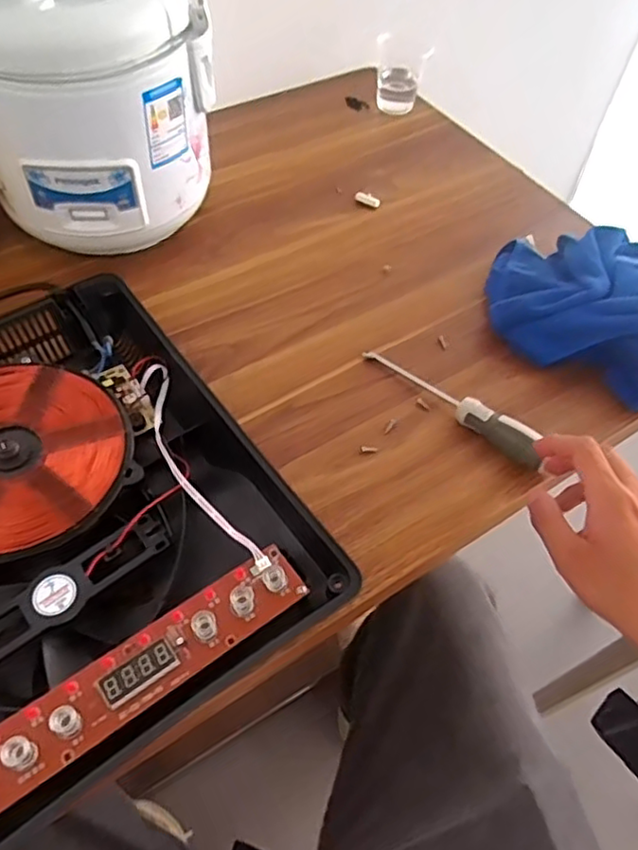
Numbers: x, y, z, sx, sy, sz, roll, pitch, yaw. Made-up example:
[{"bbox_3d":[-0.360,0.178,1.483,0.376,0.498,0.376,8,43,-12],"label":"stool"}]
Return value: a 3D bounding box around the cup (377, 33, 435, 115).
[{"bbox_3d":[0.106,-0.457,0.812,0.063,0.073,0.065,-10,56,-11],"label":"cup"}]

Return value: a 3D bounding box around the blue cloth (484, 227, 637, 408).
[{"bbox_3d":[0.254,-0.117,0.579,0.198,0.059,0.165,25,57,14],"label":"blue cloth"}]

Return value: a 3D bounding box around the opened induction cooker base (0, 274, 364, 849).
[{"bbox_3d":[-0.189,0.054,0.432,0.272,0.053,0.354,-30,61,-23],"label":"opened induction cooker base"}]

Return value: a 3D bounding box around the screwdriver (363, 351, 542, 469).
[{"bbox_3d":[0.110,-0.020,0.522,0.168,0.026,0.024,40,61,22],"label":"screwdriver"}]

